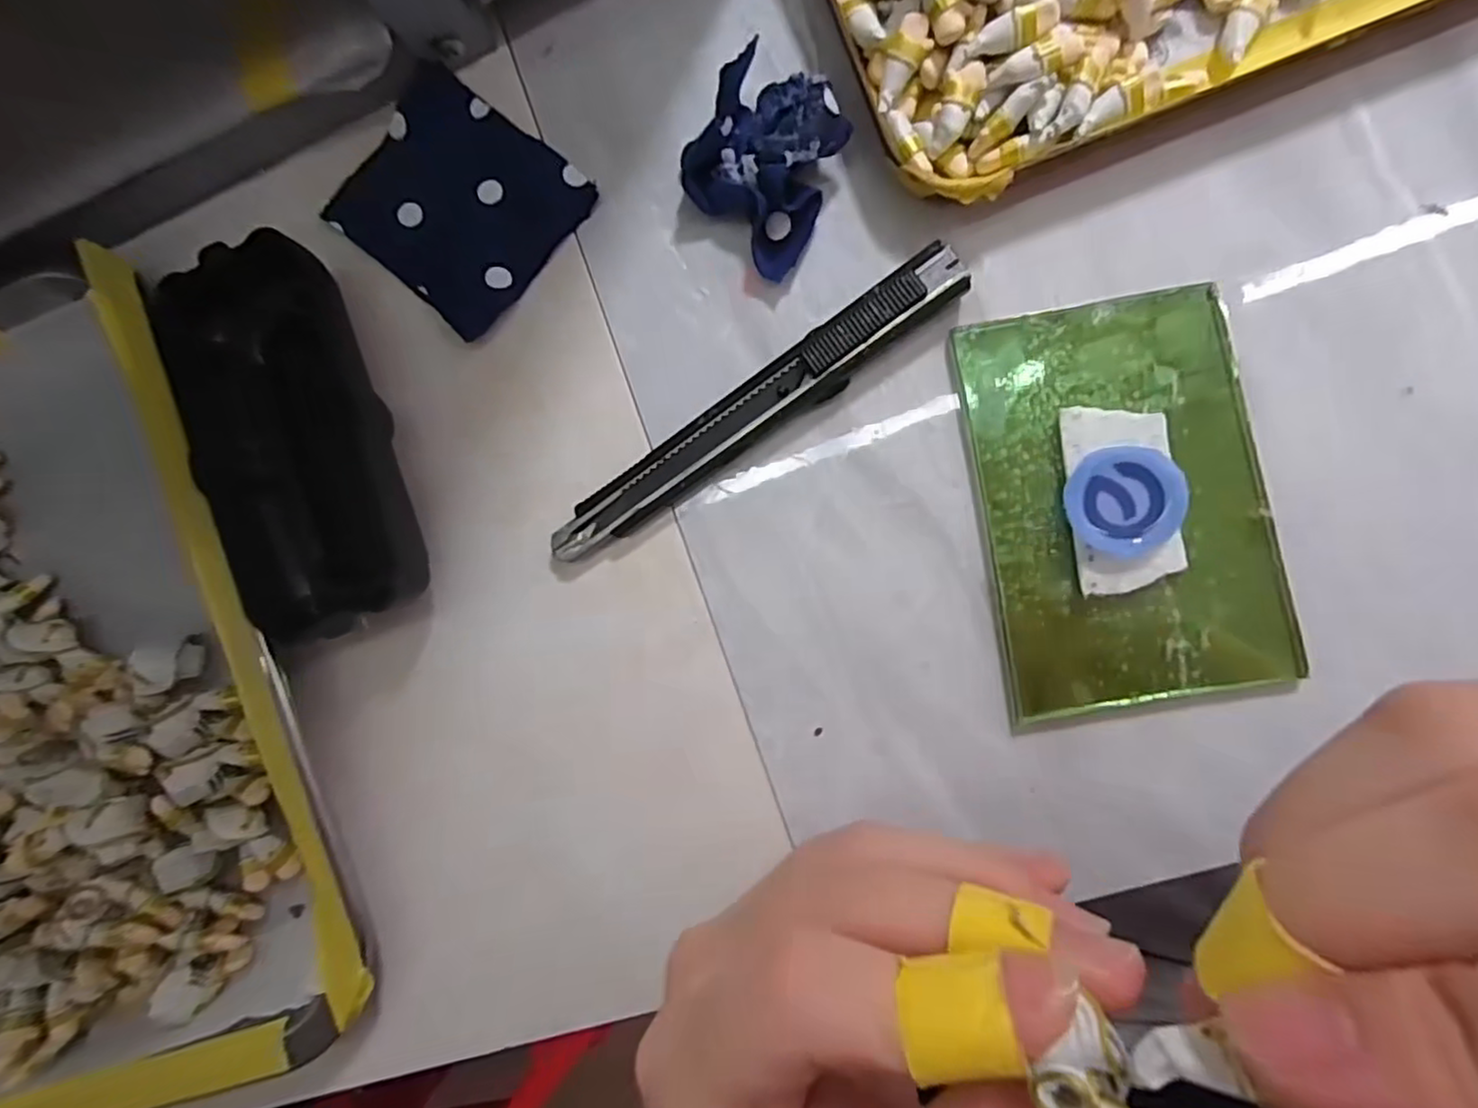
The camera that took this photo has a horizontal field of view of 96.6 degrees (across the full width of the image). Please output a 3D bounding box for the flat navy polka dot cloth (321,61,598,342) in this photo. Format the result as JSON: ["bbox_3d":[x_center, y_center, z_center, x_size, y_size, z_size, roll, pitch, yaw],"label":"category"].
[{"bbox_3d":[-0.085,-0.106,0.199,0.066,0.006,0.058,41,97,7],"label":"flat navy polka dot cloth"}]

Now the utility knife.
[{"bbox_3d":[0.002,-0.039,0.185,0.132,0.010,0.015,-34,88,9],"label":"utility knife"}]

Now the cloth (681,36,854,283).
[{"bbox_3d":[0.006,-0.105,0.179,0.039,0.017,0.043,33,96,8],"label":"cloth"}]

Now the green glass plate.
[{"bbox_3d":[0.098,-0.012,0.170,0.067,0.009,0.104,-10,90,10],"label":"green glass plate"}]

